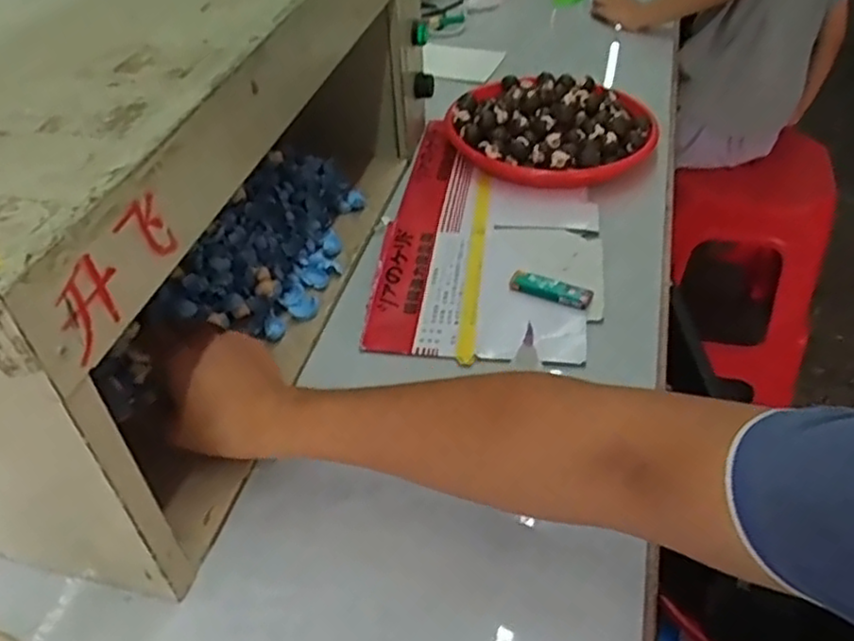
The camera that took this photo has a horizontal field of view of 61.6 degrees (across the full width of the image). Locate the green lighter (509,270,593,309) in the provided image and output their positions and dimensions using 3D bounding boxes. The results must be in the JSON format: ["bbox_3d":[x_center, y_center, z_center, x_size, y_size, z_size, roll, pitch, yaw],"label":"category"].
[{"bbox_3d":[0.120,-0.030,0.692,0.079,0.011,0.022,17,48,20],"label":"green lighter"}]

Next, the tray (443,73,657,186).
[{"bbox_3d":[0.148,-0.242,0.884,0.252,0.054,0.224,26,51,27],"label":"tray"}]

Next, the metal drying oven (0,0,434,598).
[{"bbox_3d":[-0.233,-0.136,0.635,0.289,0.277,0.620,9,45,12],"label":"metal drying oven"}]

